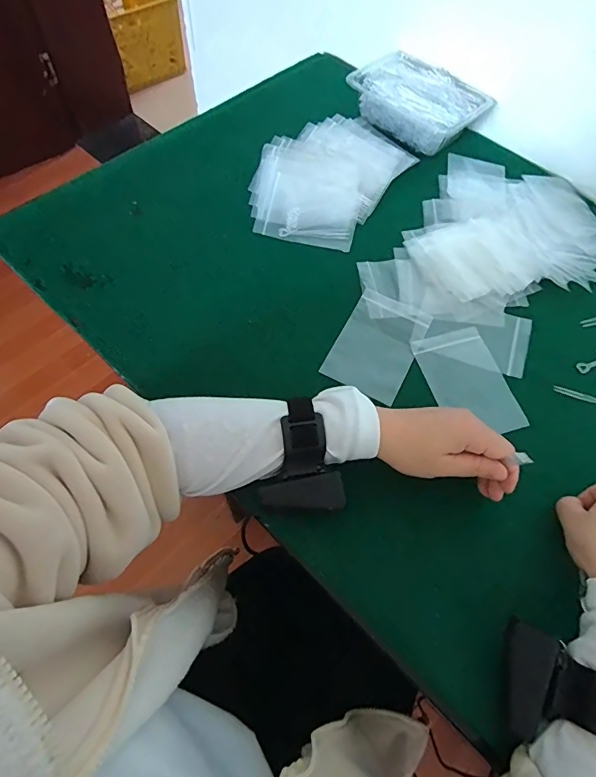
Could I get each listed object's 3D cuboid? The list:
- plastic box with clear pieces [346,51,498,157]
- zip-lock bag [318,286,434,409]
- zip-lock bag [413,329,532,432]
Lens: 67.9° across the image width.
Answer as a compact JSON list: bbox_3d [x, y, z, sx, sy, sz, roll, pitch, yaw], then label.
[{"bbox_3d":[0.173,-0.413,0.638,0.121,0.051,0.181,-41,72,-20],"label":"plastic box with clear pieces"},{"bbox_3d":[0.087,-0.048,0.478,0.081,0.004,0.122,28,68,7],"label":"zip-lock bag"},{"bbox_3d":[0.179,-0.006,0.465,0.079,0.005,0.121,-16,68,-9],"label":"zip-lock bag"}]

